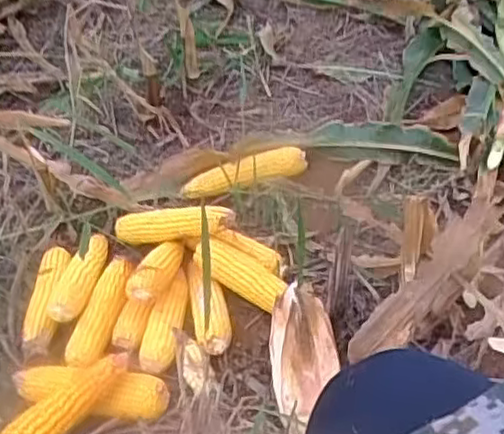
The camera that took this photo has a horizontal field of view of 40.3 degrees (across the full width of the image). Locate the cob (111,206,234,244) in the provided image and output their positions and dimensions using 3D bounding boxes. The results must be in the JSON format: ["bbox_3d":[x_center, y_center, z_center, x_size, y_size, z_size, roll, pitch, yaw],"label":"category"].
[{"bbox_3d":[-0.133,0.008,1.122,0.224,0.057,0.049,-7,36,35],"label":"cob"}]

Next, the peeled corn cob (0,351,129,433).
[{"bbox_3d":[-0.240,0.242,0.877,0.194,0.039,0.048,-39,50,-12],"label":"peeled corn cob"}]

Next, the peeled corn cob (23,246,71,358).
[{"bbox_3d":[-0.314,0.123,1.055,0.063,0.047,0.198,-5,42,1],"label":"peeled corn cob"}]

